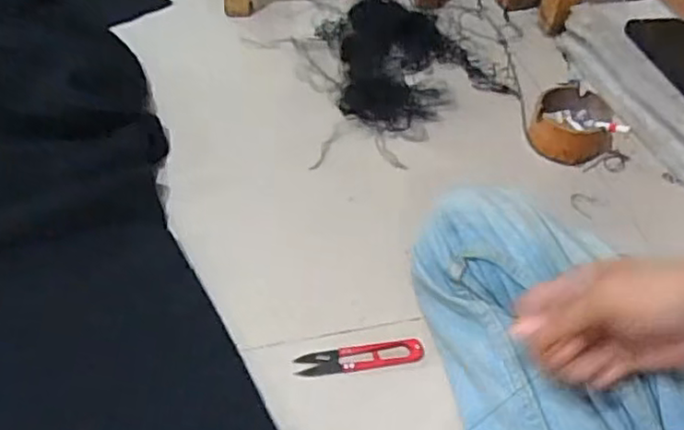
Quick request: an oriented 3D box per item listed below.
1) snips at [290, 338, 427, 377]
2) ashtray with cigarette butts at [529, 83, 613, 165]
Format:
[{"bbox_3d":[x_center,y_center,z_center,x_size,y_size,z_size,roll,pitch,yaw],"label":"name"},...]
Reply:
[{"bbox_3d":[0.015,0.120,0.546,0.107,0.006,0.024,-5,49,-8],"label":"snips"},{"bbox_3d":[0.259,-0.096,0.728,0.089,0.044,0.074,26,52,19],"label":"ashtray with cigarette butts"}]

